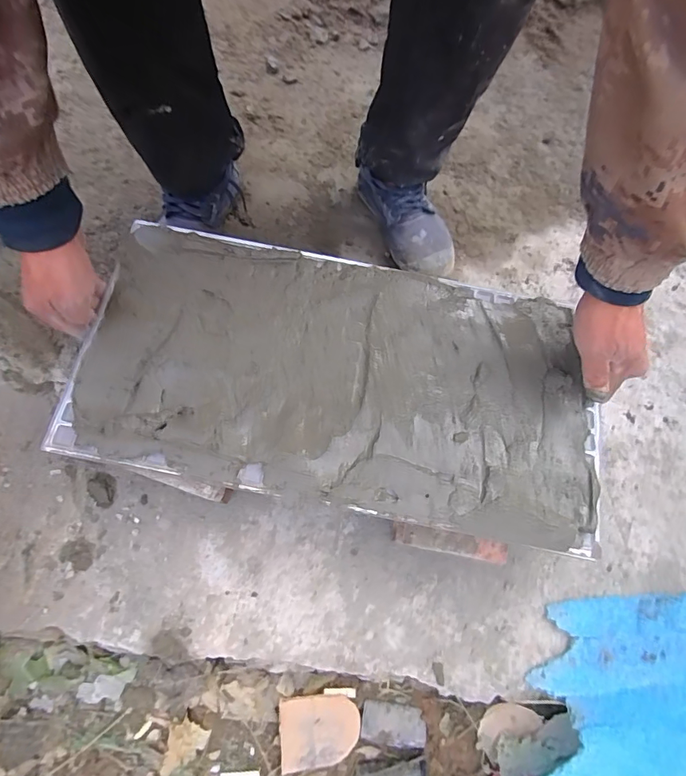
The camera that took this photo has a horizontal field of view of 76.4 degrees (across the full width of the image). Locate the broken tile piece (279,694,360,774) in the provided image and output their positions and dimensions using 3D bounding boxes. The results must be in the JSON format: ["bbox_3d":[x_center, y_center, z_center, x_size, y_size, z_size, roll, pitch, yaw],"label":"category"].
[{"bbox_3d":[-0.029,0.423,0.539,0.095,0.014,0.076,-3,67,-6],"label":"broken tile piece"}]

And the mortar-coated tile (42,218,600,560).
[{"bbox_3d":[-0.001,-0.017,0.493,0.571,0.017,0.287,11,71,1],"label":"mortar-coated tile"}]

